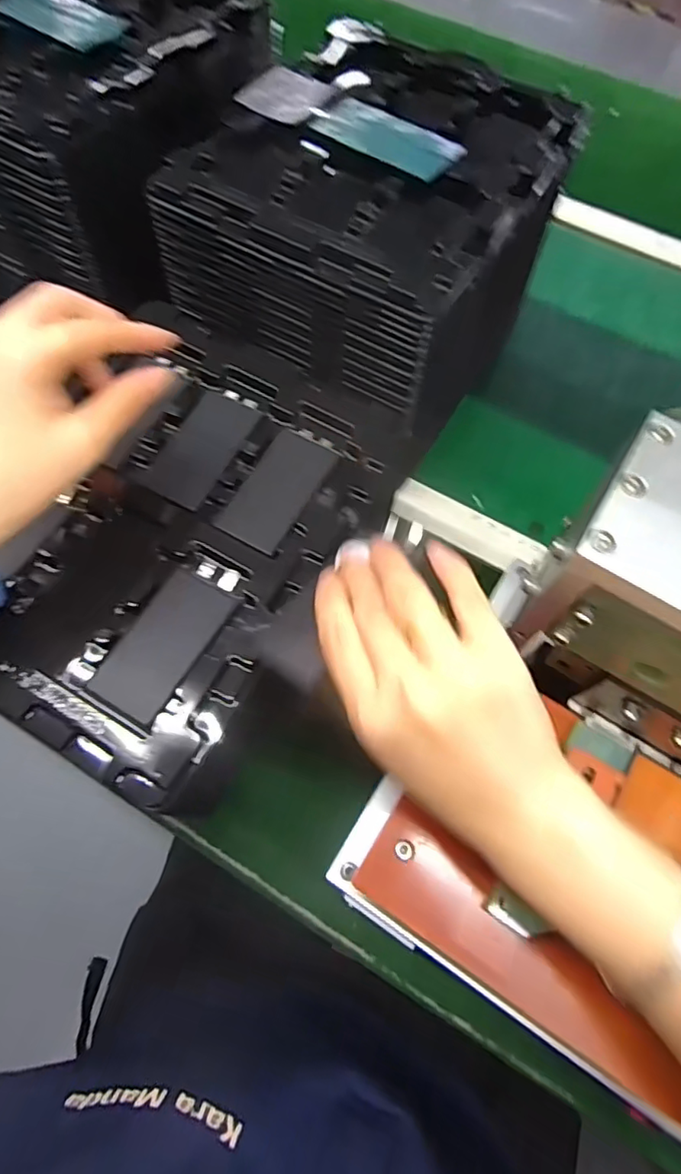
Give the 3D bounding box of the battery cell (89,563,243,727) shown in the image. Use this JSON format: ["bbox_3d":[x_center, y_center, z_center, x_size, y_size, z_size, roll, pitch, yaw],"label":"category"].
[{"bbox_3d":[-0.094,0.026,0.321,0.043,0.005,0.093,28,69,10],"label":"battery cell"}]

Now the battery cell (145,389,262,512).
[{"bbox_3d":[-0.087,-0.091,0.374,0.044,0.008,0.088,23,68,8],"label":"battery cell"}]

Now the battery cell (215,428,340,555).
[{"bbox_3d":[-0.037,-0.063,0.361,0.043,0.004,0.089,26,68,9],"label":"battery cell"}]

